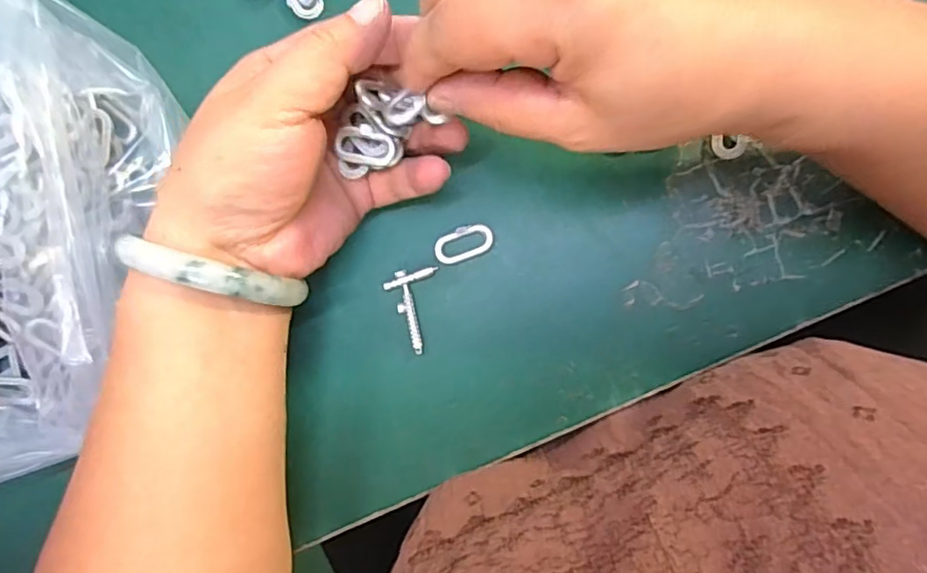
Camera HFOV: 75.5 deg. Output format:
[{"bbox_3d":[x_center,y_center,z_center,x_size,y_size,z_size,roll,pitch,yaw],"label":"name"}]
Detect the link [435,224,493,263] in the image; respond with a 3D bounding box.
[{"bbox_3d":[0.000,-0.019,0.264,0.026,0.004,0.013,-24,88,4],"label":"link"}]

